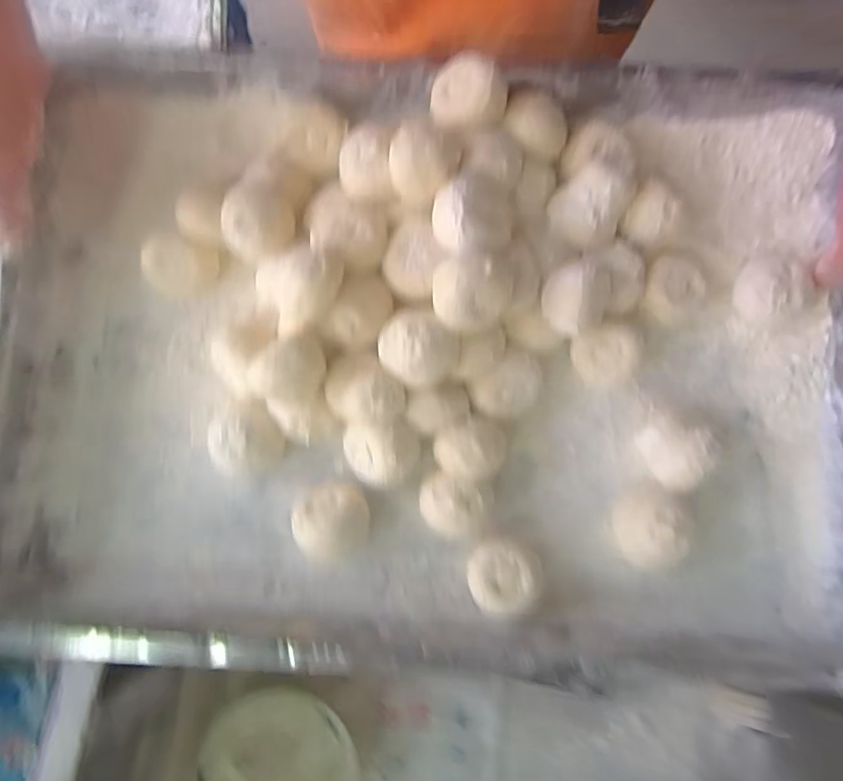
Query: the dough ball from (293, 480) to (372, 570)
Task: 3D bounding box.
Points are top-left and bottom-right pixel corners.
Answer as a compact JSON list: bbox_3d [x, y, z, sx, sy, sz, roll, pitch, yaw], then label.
[{"bbox_3d":[-0.060,0.088,0.362,0.048,0.047,0.052,0,73,0],"label":"dough ball"}]

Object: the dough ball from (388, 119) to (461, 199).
[{"bbox_3d":[0.001,-0.147,0.348,0.042,0.031,0.033,14,73,4],"label":"dough ball"}]

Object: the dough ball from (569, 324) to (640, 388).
[{"bbox_3d":[0.126,-0.023,0.377,0.040,0.036,0.033,-11,73,-3],"label":"dough ball"}]

